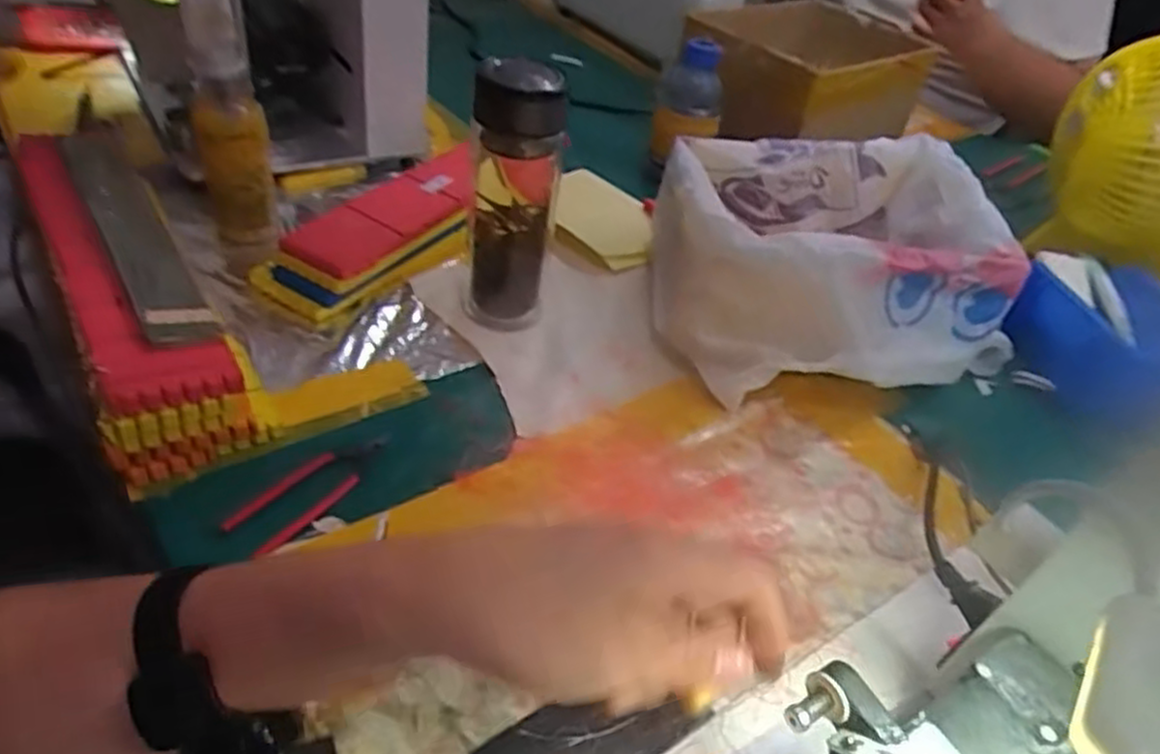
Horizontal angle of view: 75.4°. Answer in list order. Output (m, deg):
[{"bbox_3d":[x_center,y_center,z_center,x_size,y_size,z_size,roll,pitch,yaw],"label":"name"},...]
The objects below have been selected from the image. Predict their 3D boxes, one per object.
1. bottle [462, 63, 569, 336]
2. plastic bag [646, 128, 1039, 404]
[{"bbox_3d":[-0.053,-0.136,0.586,0.069,0.192,0.052,3,40,-5],"label":"bottle"},{"bbox_3d":[0.217,-0.107,0.645,0.300,0.116,0.250,-4,41,-13],"label":"plastic bag"}]

